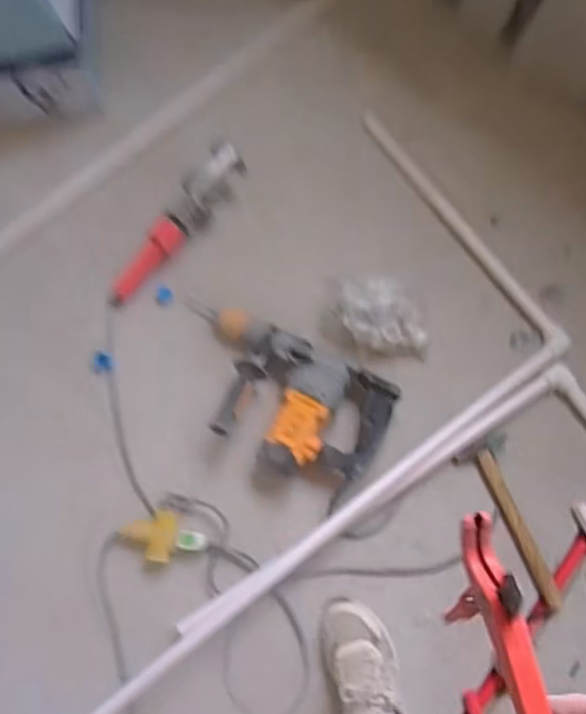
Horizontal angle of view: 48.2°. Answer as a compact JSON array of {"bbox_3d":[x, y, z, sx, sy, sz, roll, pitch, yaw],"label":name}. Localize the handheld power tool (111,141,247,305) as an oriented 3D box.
[{"bbox_3d":[-0.218,-0.246,1.226,0.065,0.068,0.347,41,95,7],"label":"handheld power tool"}]

